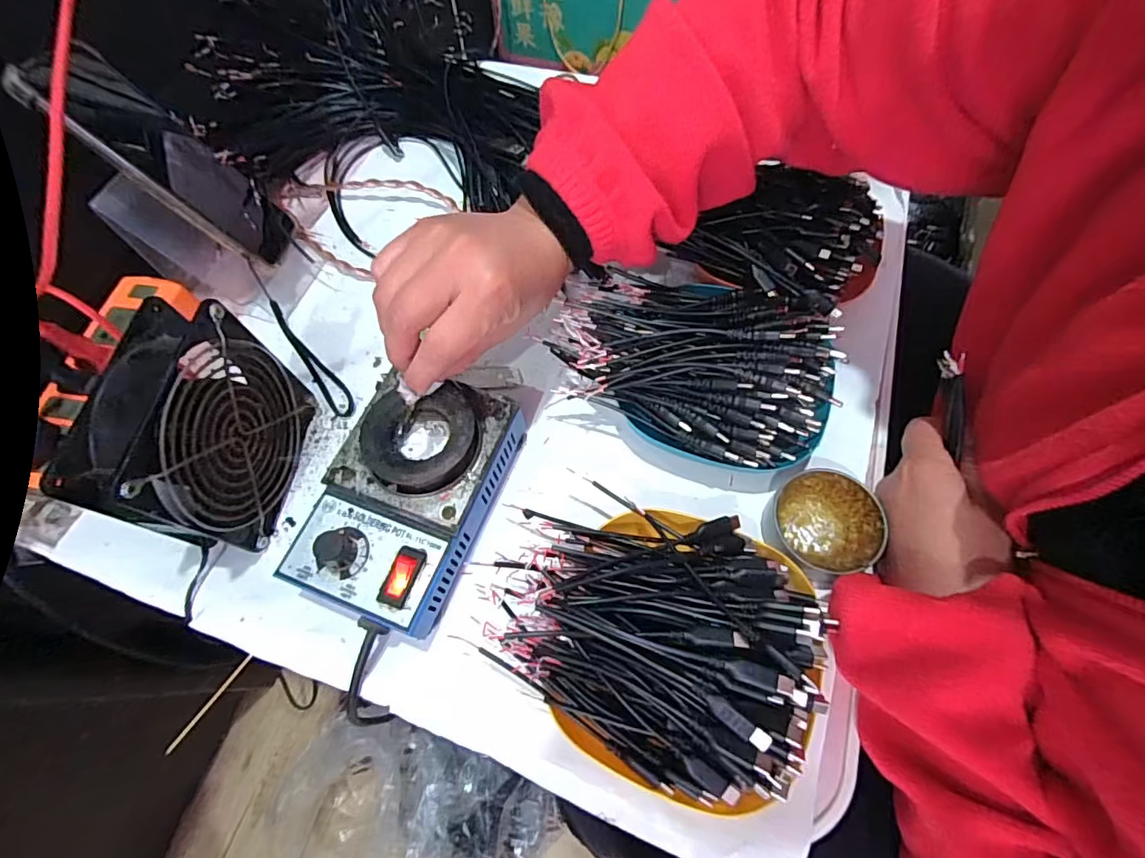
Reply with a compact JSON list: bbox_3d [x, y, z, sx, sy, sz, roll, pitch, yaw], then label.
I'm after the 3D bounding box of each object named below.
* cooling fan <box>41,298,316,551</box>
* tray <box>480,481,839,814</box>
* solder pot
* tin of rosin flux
[{"bbox_3d":[-0.223,0.005,0.315,0.055,0.109,0.135,3,65,3],"label":"cooling fan"},{"bbox_3d":[0.044,0.104,0.281,0.170,0.072,0.140,28,69,13],"label":"tray"},{"bbox_3d":[-0.097,0.040,0.324,0.103,0.060,0.148,19,67,10],"label":"solder pot"},{"bbox_3d":[0.157,0.058,0.322,0.055,0.029,0.061,-10,65,-3],"label":"tin of rosin flux"}]

